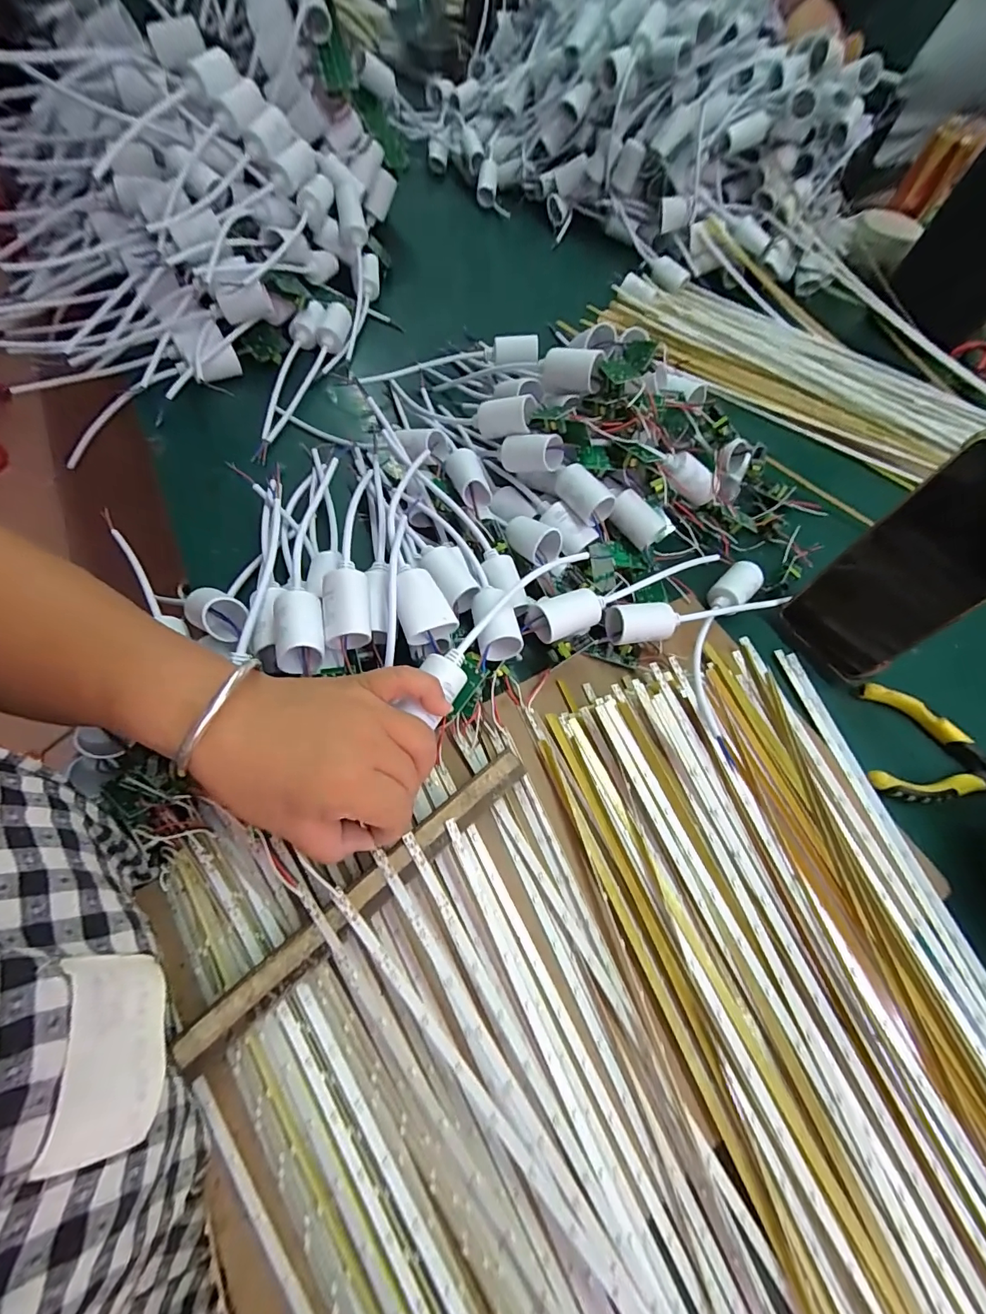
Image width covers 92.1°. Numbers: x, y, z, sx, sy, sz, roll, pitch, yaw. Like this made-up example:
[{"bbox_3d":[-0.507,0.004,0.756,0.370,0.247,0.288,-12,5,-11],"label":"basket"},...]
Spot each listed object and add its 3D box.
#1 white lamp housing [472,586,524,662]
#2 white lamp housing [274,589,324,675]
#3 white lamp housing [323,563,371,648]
[{"bbox_3d":[0.002,-0.022,0.318,0.027,0.031,0.042,-20,47,5],"label":"white lamp housing"},{"bbox_3d":[-0.113,-0.016,0.281,0.027,0.026,0.044,-6,64,-10],"label":"white lamp housing"},{"bbox_3d":[-0.088,-0.029,0.288,0.027,0.028,0.045,-5,64,-9],"label":"white lamp housing"}]

